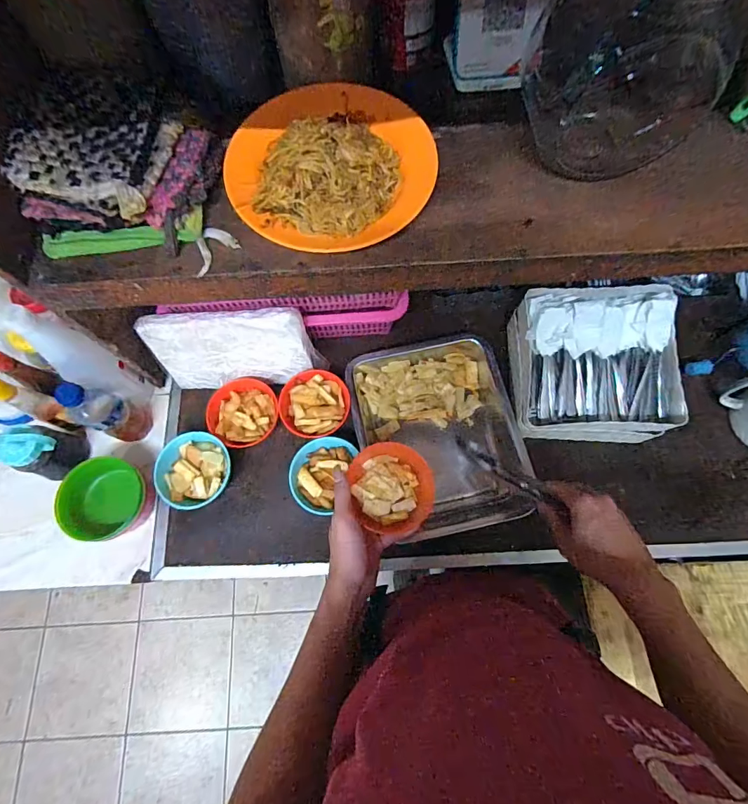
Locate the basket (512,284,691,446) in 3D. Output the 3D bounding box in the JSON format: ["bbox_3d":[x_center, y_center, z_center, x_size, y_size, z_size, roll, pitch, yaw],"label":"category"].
[{"bbox_3d":[0.333,-0.060,0.638,0.215,0.130,0.222,1,71,2],"label":"basket"}]

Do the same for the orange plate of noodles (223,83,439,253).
[{"bbox_3d":[-0.044,-0.248,0.421,0.204,0.048,0.187,-1,71,2],"label":"orange plate of noodles"}]

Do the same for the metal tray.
[{"bbox_3d":[0.099,0.052,0.671,0.236,0.069,0.302,-13,71,-3],"label":"metal tray"}]

